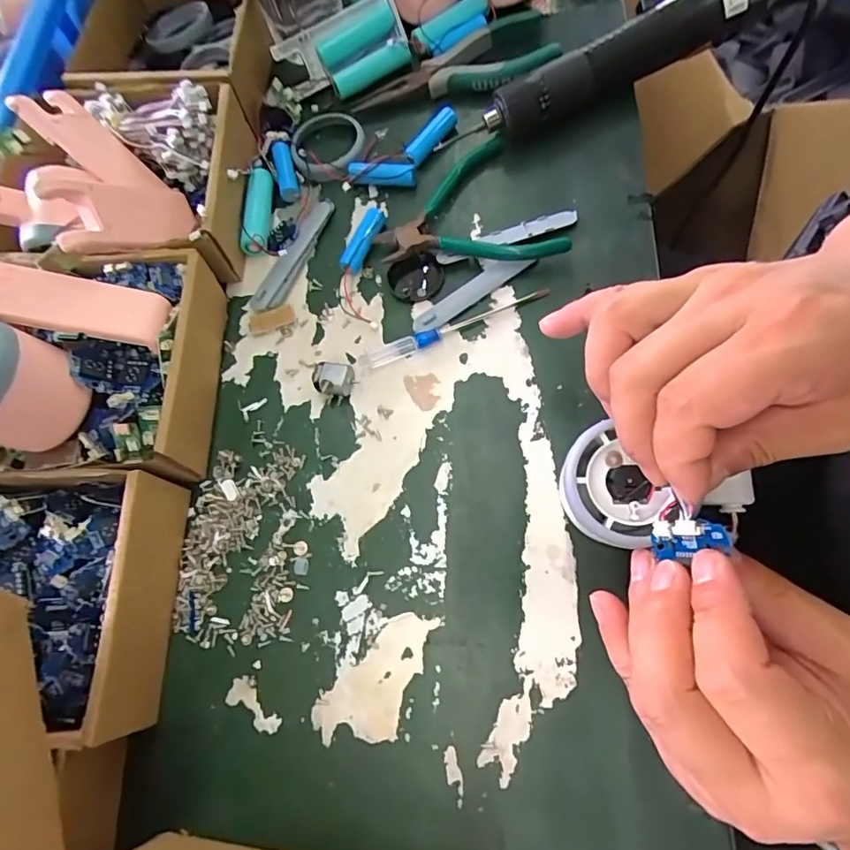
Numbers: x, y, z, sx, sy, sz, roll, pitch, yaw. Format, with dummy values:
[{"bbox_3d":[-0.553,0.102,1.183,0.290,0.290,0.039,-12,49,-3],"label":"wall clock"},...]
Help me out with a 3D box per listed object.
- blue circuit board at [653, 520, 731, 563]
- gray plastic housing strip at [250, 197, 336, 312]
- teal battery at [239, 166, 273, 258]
[{"bbox_3d":[0.106,0.045,0.206,0.029,0.006,0.015,-22,62,37],"label":"blue circuit board"},{"bbox_3d":[-0.091,-0.121,0.362,0.016,0.011,0.099,21,74,15],"label":"gray plastic housing strip"},{"bbox_3d":[-0.124,-0.156,0.374,0.021,0.024,0.069,-3,69,7],"label":"teal battery"}]

